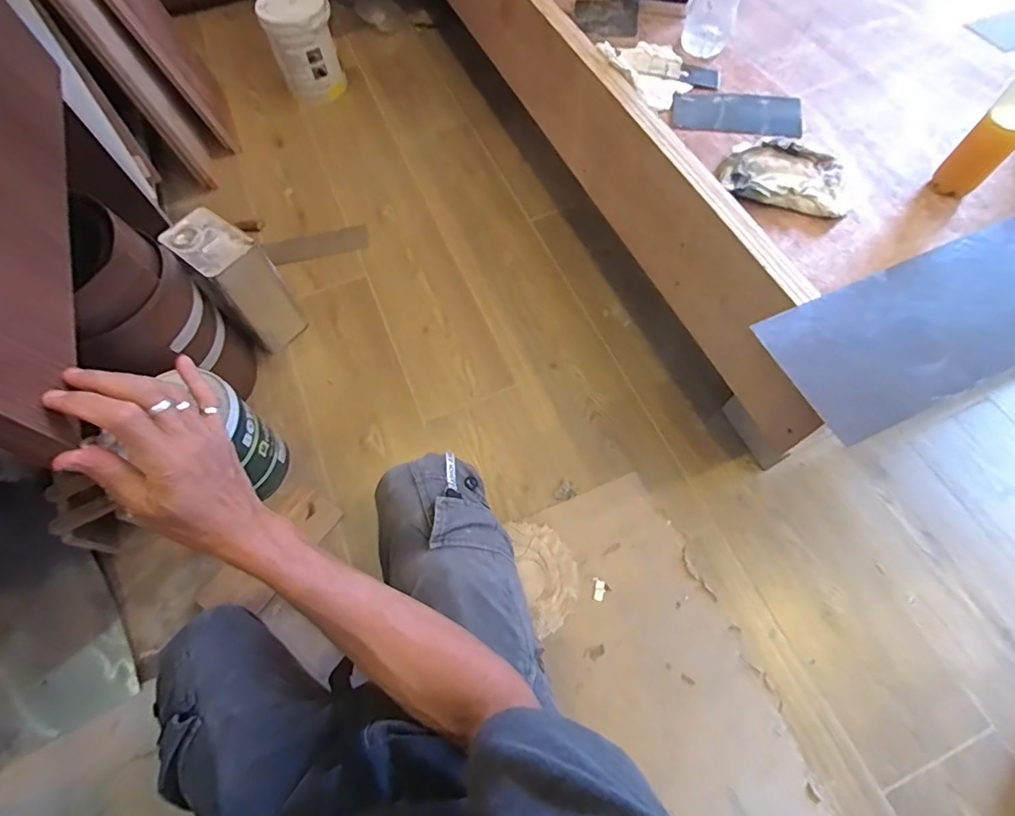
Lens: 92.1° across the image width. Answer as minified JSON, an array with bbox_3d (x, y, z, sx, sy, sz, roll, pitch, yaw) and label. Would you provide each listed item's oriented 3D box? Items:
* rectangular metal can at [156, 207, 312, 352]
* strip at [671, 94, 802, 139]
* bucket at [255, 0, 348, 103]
[{"bbox_3d":[-0.526,-0.242,0.970,0.173,0.237,0.112,36,71,18],"label":"rectangular metal can"},{"bbox_3d":[0.355,-0.456,0.760,0.190,0.010,0.091,6,65,5],"label":"strip"},{"bbox_3d":[-0.562,-1.011,1.358,0.176,0.223,0.174,-1,64,2],"label":"bucket"}]

